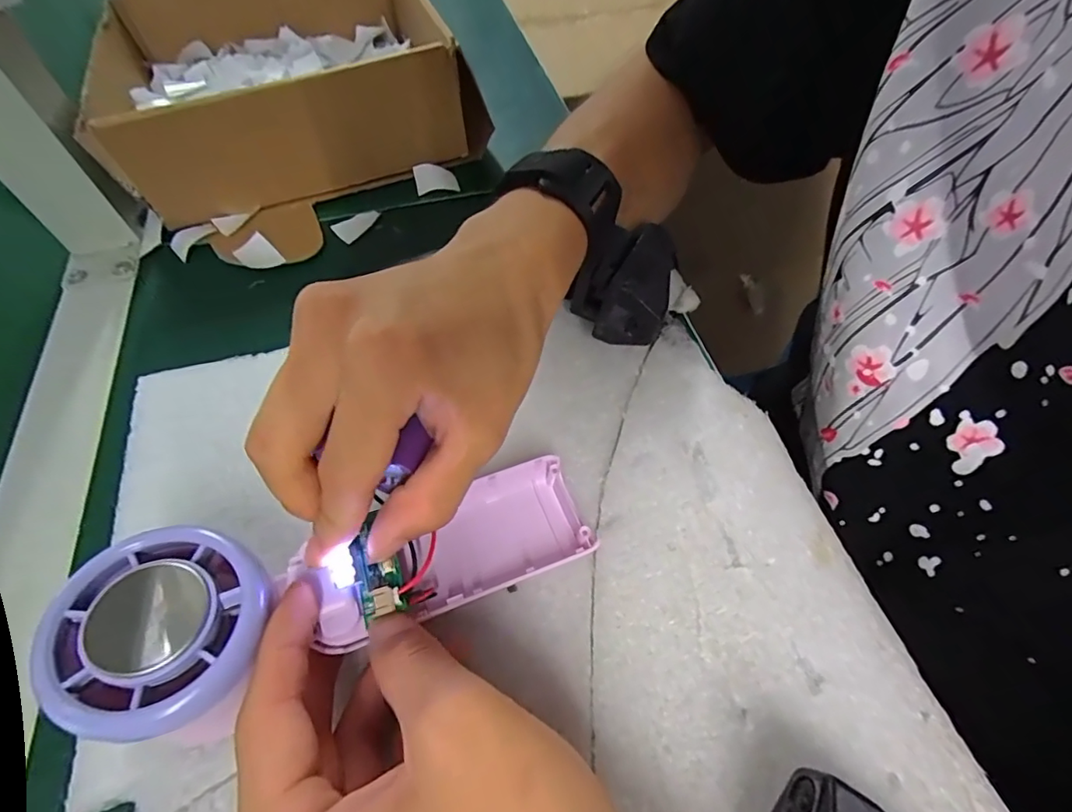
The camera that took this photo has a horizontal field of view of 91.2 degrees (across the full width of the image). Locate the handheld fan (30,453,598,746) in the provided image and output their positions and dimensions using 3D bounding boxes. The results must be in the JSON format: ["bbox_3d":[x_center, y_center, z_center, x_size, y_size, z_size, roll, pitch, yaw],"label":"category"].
[{"bbox_3d":[-0.057,0.056,0.178,0.165,0.028,0.054,-9,53,-31],"label":"handheld fan"}]

